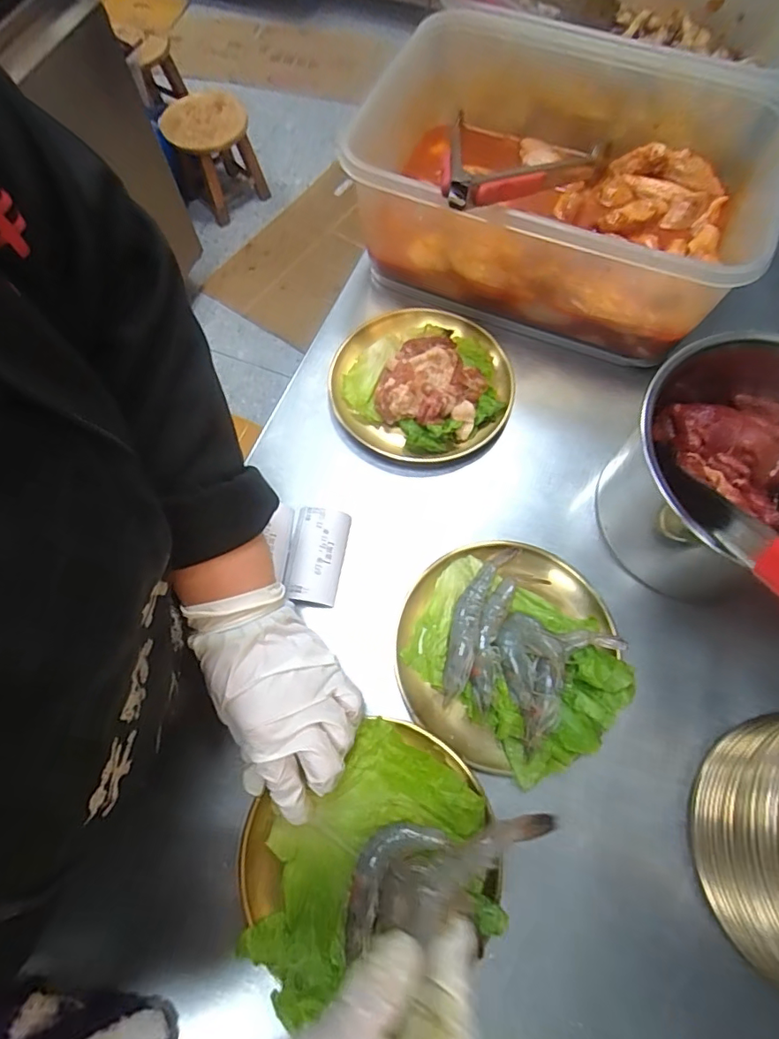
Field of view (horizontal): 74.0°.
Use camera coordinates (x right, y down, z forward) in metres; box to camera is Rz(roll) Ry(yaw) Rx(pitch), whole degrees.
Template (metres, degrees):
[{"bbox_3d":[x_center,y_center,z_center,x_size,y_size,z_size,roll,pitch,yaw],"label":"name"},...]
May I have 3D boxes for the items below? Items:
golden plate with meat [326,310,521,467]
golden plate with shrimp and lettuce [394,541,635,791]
[{"bbox_3d":[0.032,-0.124,0.474,0.158,0.040,0.146,0,69,-1],"label":"golden plate with meat"},{"bbox_3d":[0.089,0.098,0.384,0.161,0.034,0.162,0,69,-1],"label":"golden plate with shrimp and lettuce"}]

